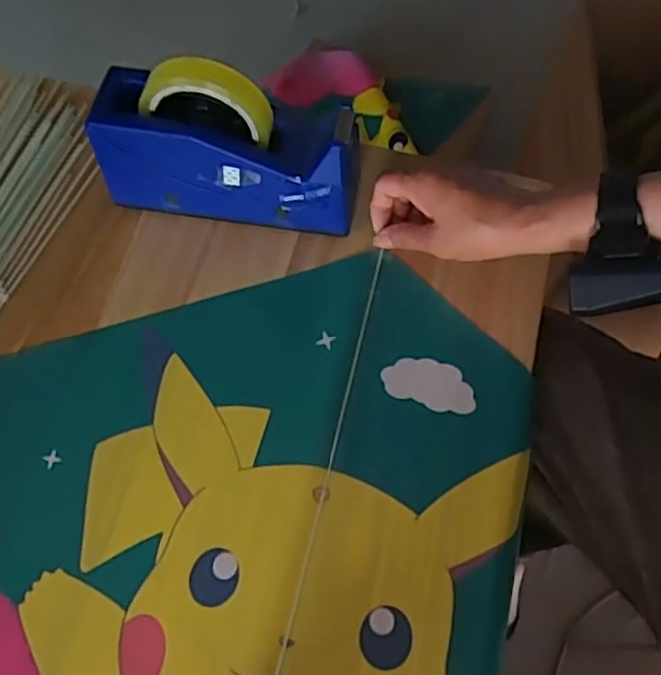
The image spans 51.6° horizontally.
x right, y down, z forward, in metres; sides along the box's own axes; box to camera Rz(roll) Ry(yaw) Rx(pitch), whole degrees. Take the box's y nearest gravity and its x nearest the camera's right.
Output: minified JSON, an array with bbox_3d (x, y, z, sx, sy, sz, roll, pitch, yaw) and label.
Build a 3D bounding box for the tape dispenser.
[{"bbox_3d":[-0.077,-0.149,0.526,0.198,0.127,0.063,8,66,4],"label":"tape dispenser"}]

